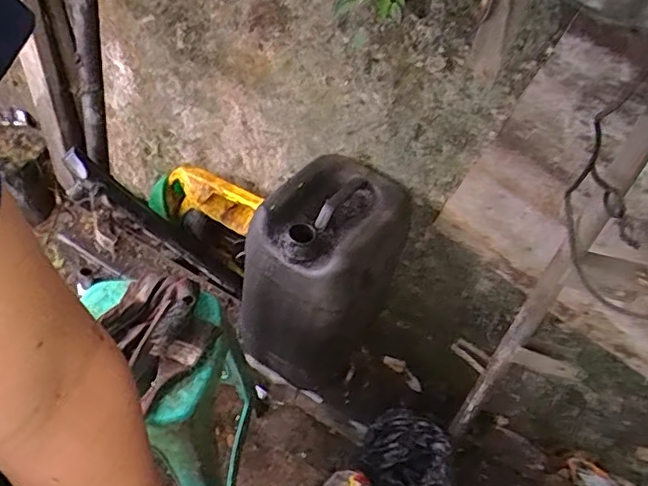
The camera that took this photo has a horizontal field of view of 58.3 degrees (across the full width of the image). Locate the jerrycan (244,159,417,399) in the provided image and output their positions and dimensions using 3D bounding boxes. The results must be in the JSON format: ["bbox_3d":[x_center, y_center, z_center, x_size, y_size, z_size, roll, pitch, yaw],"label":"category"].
[{"bbox_3d":[0.008,0.084,1.164,0.240,0.417,0.286,30,51,19],"label":"jerrycan"}]

